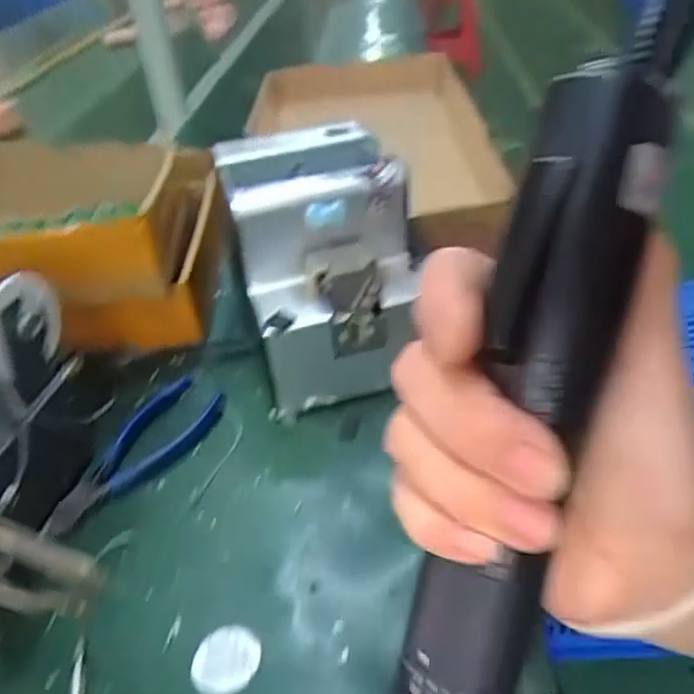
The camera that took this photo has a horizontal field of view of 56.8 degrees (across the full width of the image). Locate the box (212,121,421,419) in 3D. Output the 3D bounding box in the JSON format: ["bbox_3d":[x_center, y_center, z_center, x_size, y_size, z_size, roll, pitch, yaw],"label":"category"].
[{"bbox_3d":[-0.016,-0.059,0.489,0.128,0.153,0.170,-16,38,-9],"label":"box"}]

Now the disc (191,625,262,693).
[{"bbox_3d":[-0.062,0.160,0.329,0.033,0.004,0.036,-2,37,2],"label":"disc"}]

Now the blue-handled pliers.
[{"bbox_3d":[-0.139,0.074,0.437,0.054,0.016,0.142,12,40,20],"label":"blue-handled pliers"}]

